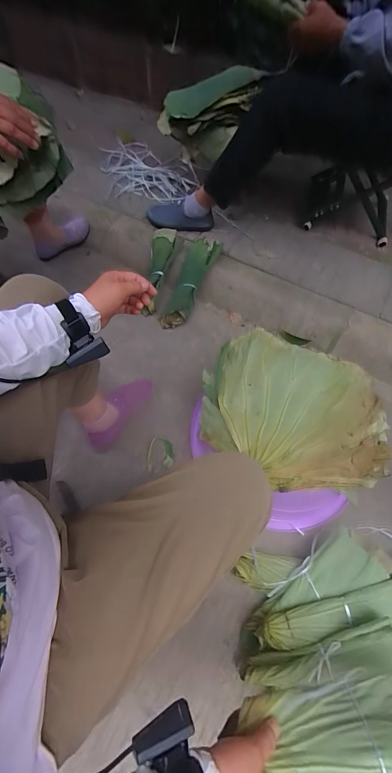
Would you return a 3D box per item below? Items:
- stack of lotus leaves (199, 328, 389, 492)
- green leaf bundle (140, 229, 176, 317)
[{"bbox_3d":[0.225,0.040,0.729,0.411,0.106,0.398,-4,62,-2],"label":"stack of lotus leaves"},{"bbox_3d":[-0.140,-0.443,1.148,0.094,0.069,0.370,5,76,3],"label":"green leaf bundle"}]

